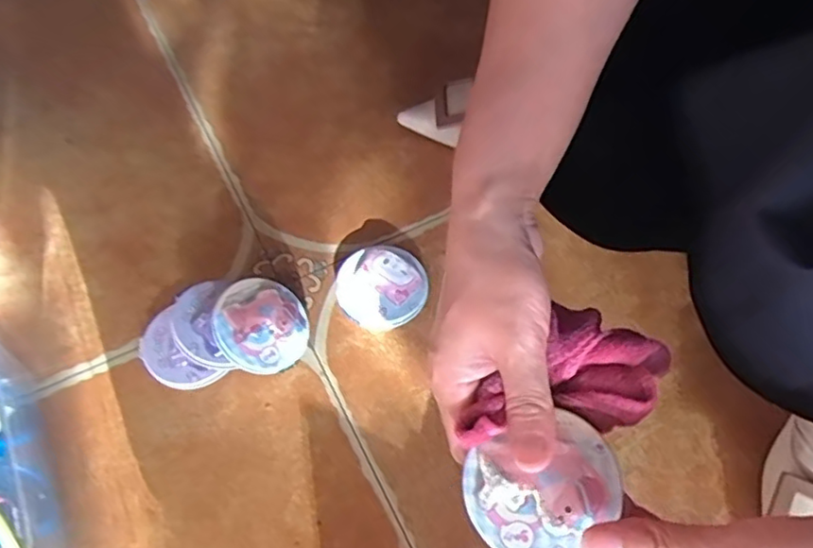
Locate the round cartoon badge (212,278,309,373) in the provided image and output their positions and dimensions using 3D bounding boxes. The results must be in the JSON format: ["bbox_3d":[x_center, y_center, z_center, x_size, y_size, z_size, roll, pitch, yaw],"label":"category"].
[{"bbox_3d":[-0.104,0.036,0.452,0.067,0.009,0.066,15,59,-27],"label":"round cartoon badge"}]

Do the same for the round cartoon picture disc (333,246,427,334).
[{"bbox_3d":[-0.020,0.010,0.489,0.068,0.014,0.067,0,59,0],"label":"round cartoon picture disc"}]

